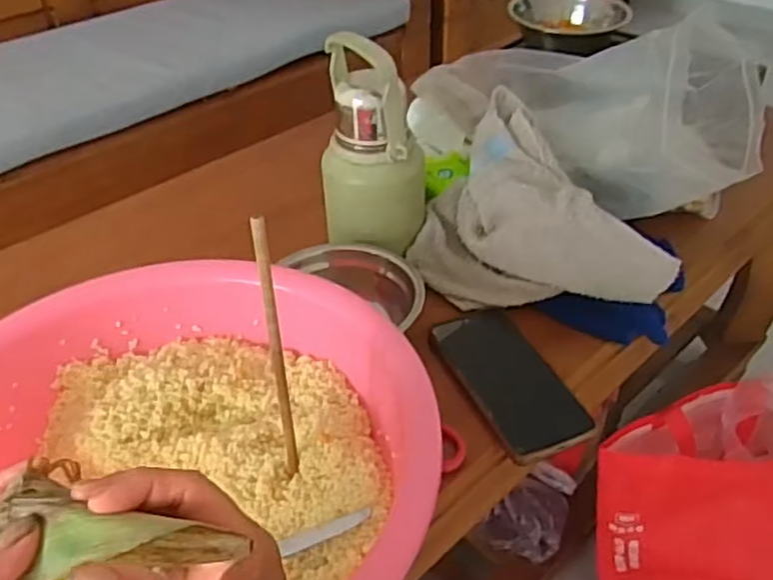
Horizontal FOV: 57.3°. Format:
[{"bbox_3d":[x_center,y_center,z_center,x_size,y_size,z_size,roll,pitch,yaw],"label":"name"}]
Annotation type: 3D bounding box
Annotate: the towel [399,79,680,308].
[{"bbox_3d":[0.152,-0.088,0.712,0.231,0.122,0.193,4,39,7],"label":"towel"}]

